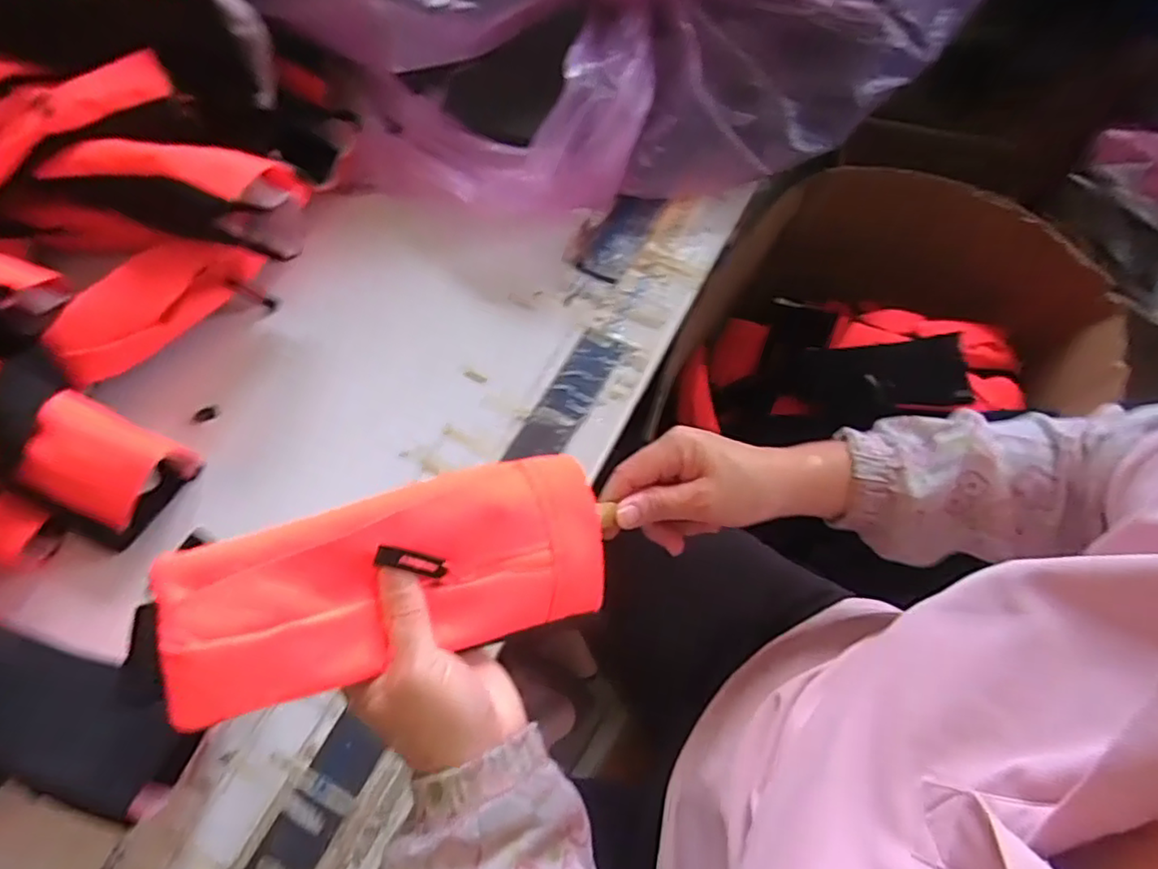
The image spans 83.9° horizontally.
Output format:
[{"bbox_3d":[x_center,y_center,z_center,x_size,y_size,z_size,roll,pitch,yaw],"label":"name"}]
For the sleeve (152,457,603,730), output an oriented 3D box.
[{"bbox_3d":[-0.083,0.069,0.337,0.228,0.015,0.091,-6,81,-34],"label":"sleeve"}]

